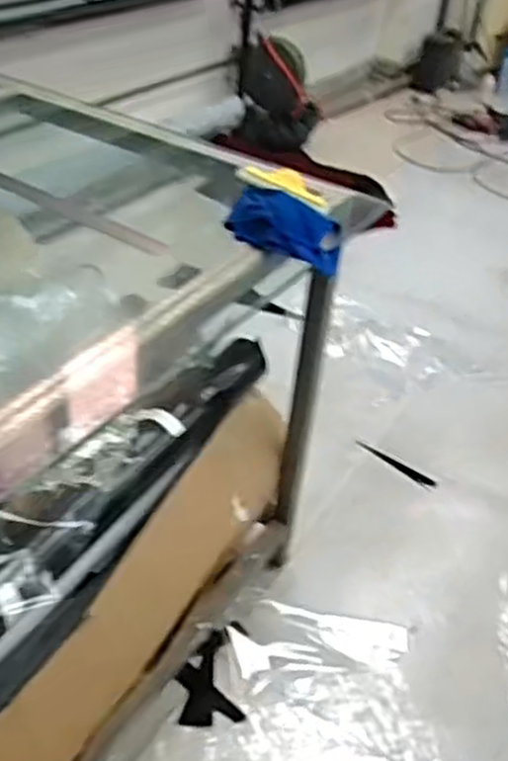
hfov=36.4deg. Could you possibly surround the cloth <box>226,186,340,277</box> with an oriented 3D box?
[{"bbox_3d":[0.046,-0.221,1.115,0.157,0.061,0.157,9,38,3],"label":"cloth"}]

